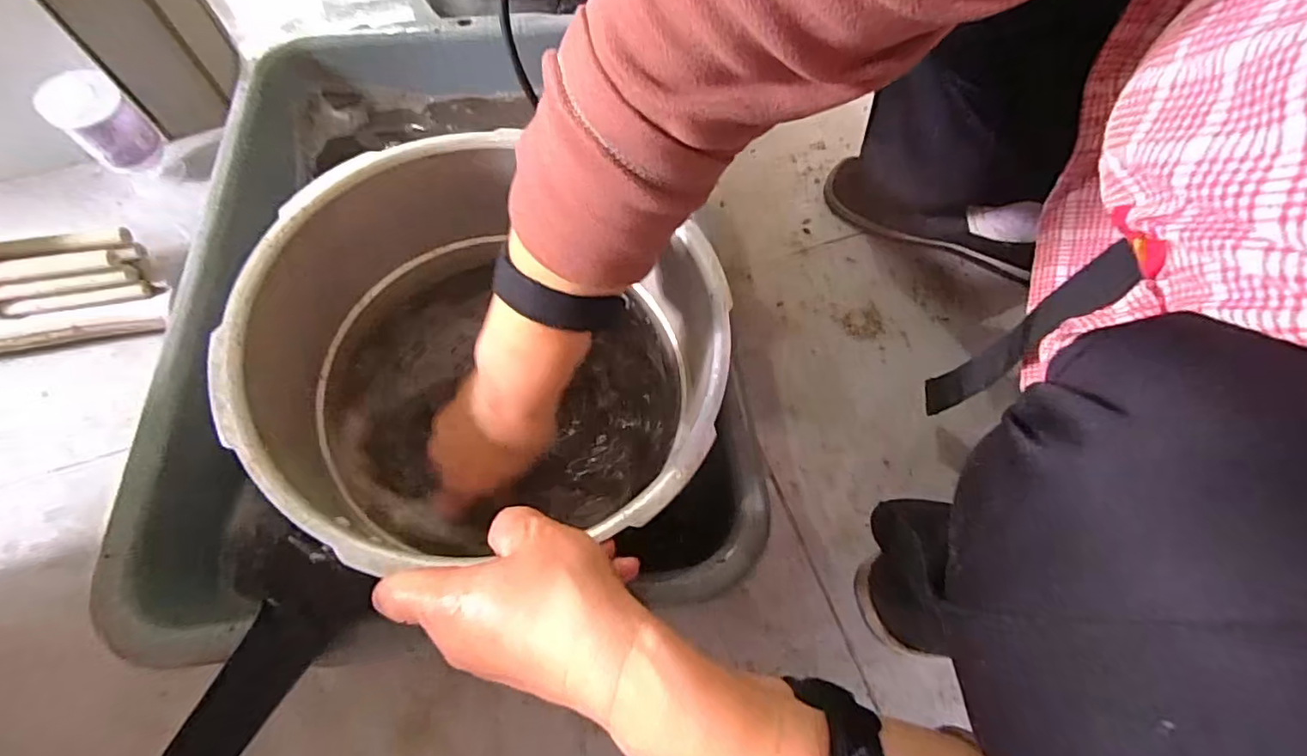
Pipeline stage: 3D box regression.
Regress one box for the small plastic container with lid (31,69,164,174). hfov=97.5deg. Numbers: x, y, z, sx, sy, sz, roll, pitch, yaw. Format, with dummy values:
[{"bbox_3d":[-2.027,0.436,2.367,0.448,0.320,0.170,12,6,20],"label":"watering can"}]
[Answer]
[{"bbox_3d":[-0.526,-0.241,0.553,0.048,0.086,0.060,37,69,16],"label":"small plastic container with lid"}]

